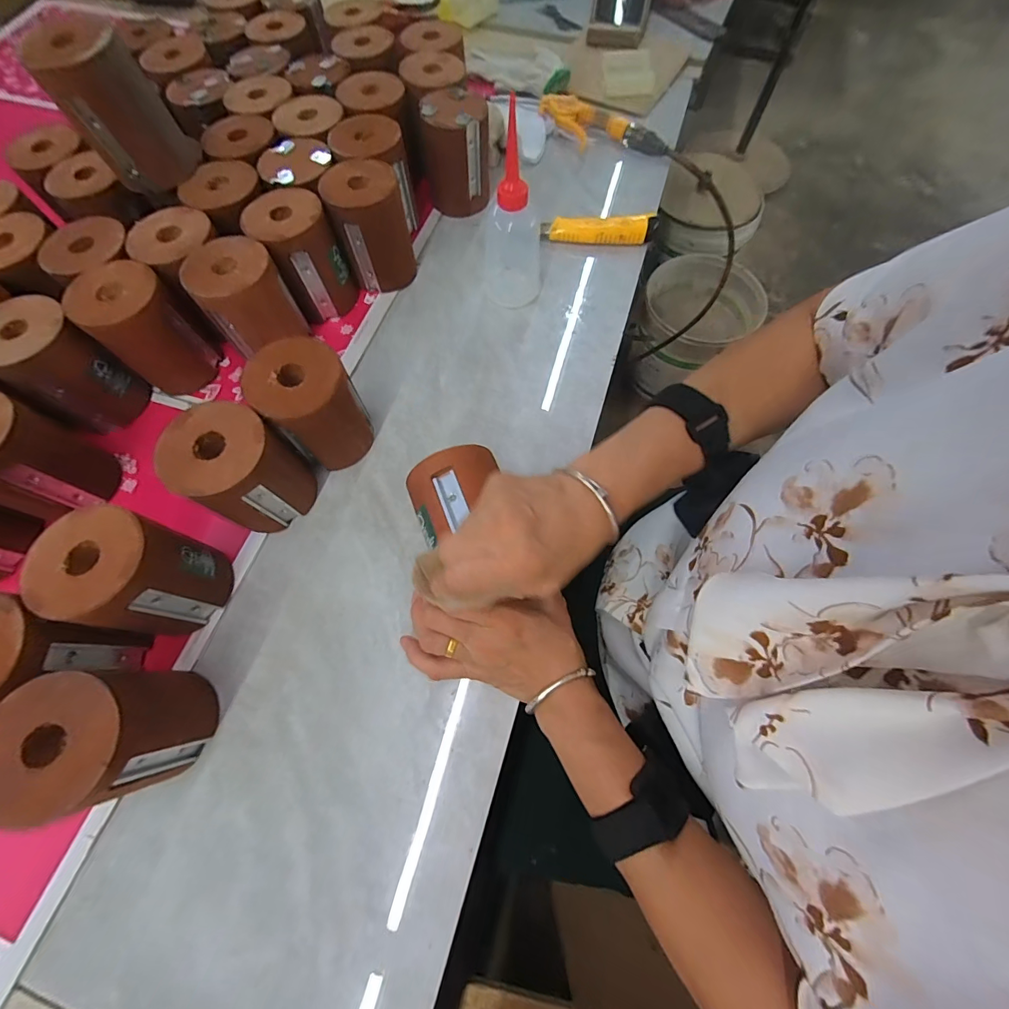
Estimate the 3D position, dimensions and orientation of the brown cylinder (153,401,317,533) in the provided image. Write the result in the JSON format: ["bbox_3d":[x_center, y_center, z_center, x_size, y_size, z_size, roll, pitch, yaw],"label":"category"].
[{"bbox_3d":[-0.215,-0.023,0.359,0.077,0.105,0.079,19,69,10],"label":"brown cylinder"}]

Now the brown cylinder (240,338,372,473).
[{"bbox_3d":[-0.166,-0.082,0.381,0.080,0.105,0.077,-28,69,-9],"label":"brown cylinder"}]

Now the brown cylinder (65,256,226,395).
[{"bbox_3d":[-0.351,-0.171,0.427,0.078,0.103,0.076,-43,72,-14],"label":"brown cylinder"}]

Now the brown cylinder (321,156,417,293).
[{"bbox_3d":[-0.144,-0.303,0.473,0.070,0.107,0.072,-20,68,-6],"label":"brown cylinder"}]

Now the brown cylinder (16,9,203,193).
[{"bbox_3d":[-0.351,-0.361,0.392,0.069,0.106,0.068,-6,68,-2],"label":"brown cylinder"}]

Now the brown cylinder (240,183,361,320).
[{"bbox_3d":[-0.213,-0.262,0.457,0.071,0.102,0.078,-33,70,-11],"label":"brown cylinder"}]

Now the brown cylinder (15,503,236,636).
[{"bbox_3d":[-0.275,0.055,0.330,0.076,0.106,0.079,7,68,6],"label":"brown cylinder"}]

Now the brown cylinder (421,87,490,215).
[{"bbox_3d":[-0.057,-0.428,0.523,0.077,0.102,0.073,-5,67,0],"label":"brown cylinder"}]

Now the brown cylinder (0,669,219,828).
[{"bbox_3d":[-0.260,0.156,0.287,0.071,0.105,0.073,-1,67,2],"label":"brown cylinder"}]

